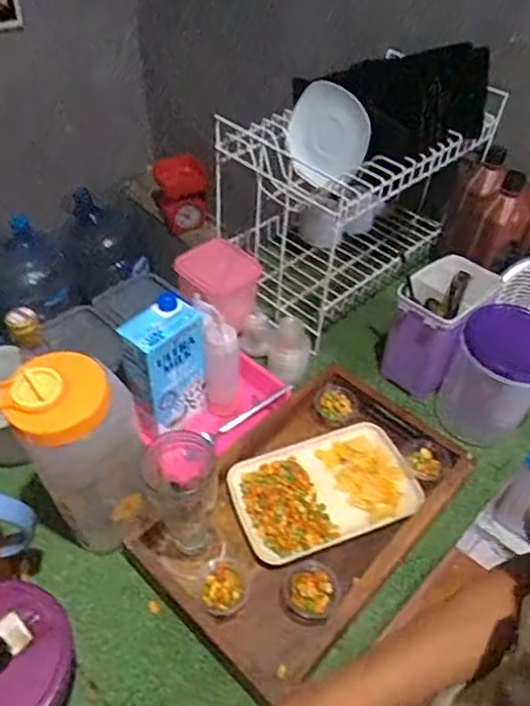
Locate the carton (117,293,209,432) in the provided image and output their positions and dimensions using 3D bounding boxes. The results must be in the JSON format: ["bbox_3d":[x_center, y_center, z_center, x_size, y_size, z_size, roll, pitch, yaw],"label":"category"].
[{"bbox_3d":[-0.129,0.014,0.749,0.097,0.170,0.061,-34,57,-31],"label":"carton"}]

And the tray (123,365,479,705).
[{"bbox_3d":[0.057,0.190,0.707,0.238,0.069,0.392,36,54,27],"label":"tray"}]

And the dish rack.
[{"bbox_3d":[0.159,-0.282,0.990,0.246,0.267,0.429,37,54,27],"label":"dish rack"}]

